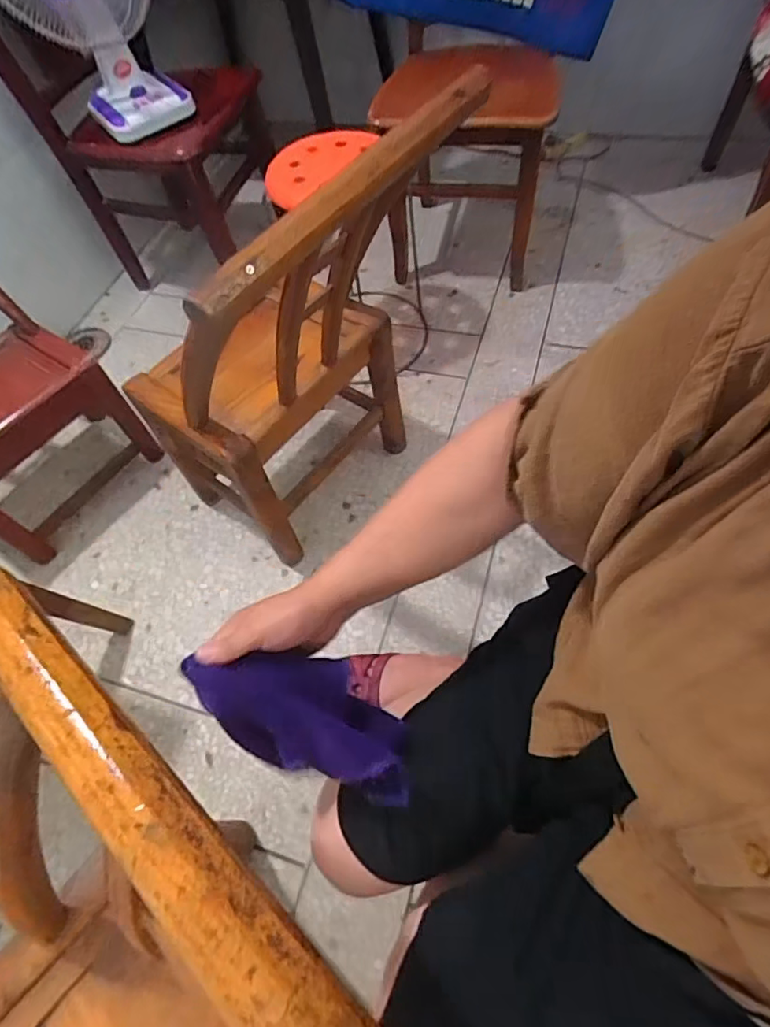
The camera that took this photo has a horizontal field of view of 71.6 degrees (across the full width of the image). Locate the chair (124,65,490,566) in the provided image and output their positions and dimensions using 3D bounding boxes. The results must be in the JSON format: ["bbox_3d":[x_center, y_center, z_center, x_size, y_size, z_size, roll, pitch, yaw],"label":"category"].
[{"bbox_3d":[-0.136,-0.235,0.857,0.420,0.705,0.406,36,69,24],"label":"chair"}]

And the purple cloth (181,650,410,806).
[{"bbox_3d":[-0.070,0.171,0.460,0.198,0.054,0.088,26,63,-1],"label":"purple cloth"}]

